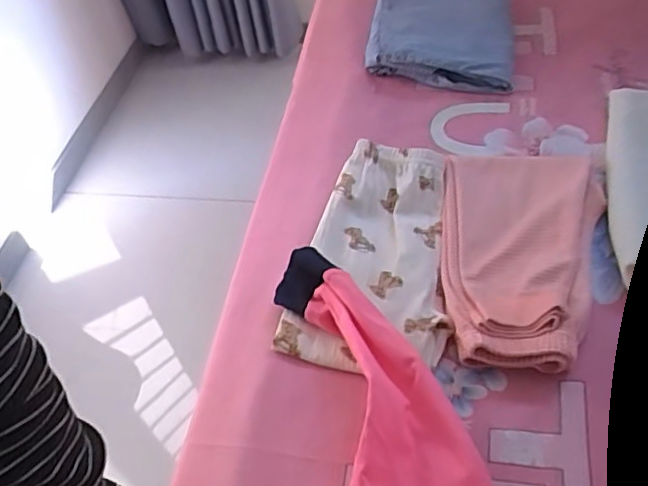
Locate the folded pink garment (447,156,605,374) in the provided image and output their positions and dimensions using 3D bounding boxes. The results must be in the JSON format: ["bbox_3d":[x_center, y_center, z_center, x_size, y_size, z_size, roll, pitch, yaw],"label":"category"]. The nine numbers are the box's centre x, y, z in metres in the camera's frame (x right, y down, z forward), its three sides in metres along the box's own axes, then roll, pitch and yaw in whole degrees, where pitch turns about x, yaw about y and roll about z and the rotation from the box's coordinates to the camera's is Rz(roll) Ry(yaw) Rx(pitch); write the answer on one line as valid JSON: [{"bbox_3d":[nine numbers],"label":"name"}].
[{"bbox_3d":[0.195,0.000,0.600,0.147,0.031,0.270,5,52,11],"label":"folded pink garment"}]

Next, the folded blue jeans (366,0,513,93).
[{"bbox_3d":[0.166,-0.307,0.861,0.188,0.049,0.251,5,52,11],"label":"folded blue jeans"}]

